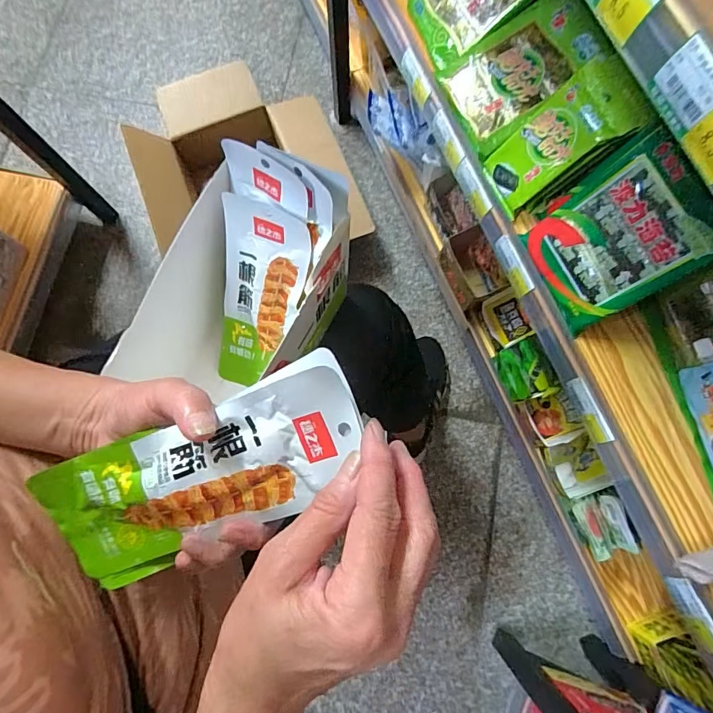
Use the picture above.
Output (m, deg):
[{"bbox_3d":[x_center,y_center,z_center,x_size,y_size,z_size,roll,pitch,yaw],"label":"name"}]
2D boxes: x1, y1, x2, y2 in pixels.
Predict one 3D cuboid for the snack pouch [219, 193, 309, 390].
[{"bbox_3d":[-0.091,-0.044,0.396,0.068,0.185,0.019,25,37,6],"label":"snack pouch"}]

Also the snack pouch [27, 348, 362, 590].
[{"bbox_3d":[-0.080,0.067,0.244,0.180,0.011,0.077,-23,101,7],"label":"snack pouch"}]

